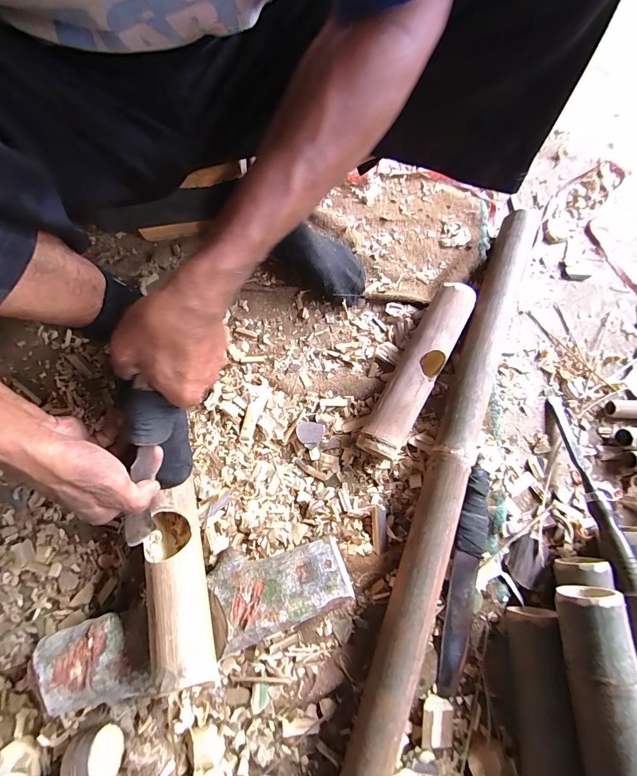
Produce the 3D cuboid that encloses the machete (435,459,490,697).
[{"bbox_3d":[0.181,0.227,0.418,0.039,0.032,0.254,12,73,1],"label":"machete"}]

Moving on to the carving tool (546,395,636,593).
[{"bbox_3d":[0.352,0.122,0.448,0.027,0.022,0.245,1,57,-2],"label":"carving tool"}]

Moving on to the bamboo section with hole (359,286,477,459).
[{"bbox_3d":[0.137,-0.028,0.478,0.057,0.064,0.266,29,74,6],"label":"bamboo section with hole"}]

